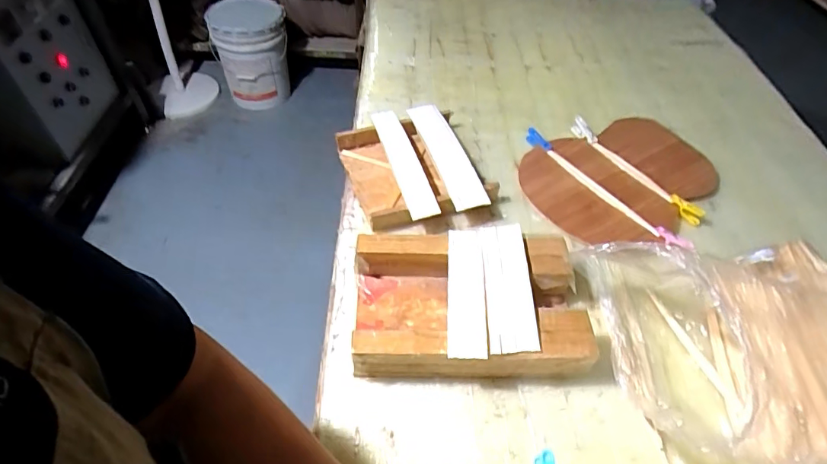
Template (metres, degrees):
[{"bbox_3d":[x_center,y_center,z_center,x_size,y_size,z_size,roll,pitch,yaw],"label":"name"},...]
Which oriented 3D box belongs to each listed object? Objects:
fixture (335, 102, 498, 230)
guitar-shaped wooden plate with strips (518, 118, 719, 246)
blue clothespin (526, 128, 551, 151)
[{"bbox_3d":[-0.004,-0.111,0.755,0.200,0.043,0.246,-12,52,-14],"label":"fixture"},{"bbox_3d":[0.322,-0.083,0.738,0.280,0.021,0.210,-17,53,-17],"label":"guitar-shaped wooden plate with strips"},{"bbox_3d":[0.215,-0.154,0.807,0.016,0.029,0.049,-28,57,-24],"label":"blue clothespin"}]

